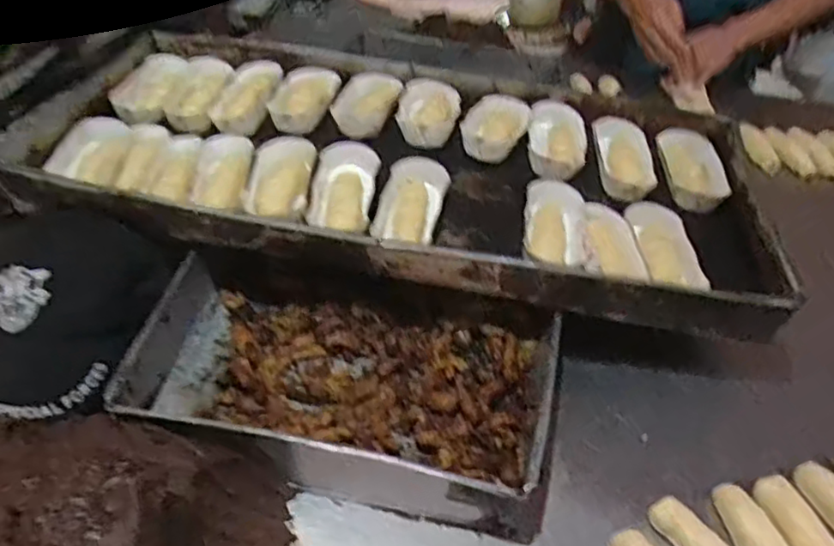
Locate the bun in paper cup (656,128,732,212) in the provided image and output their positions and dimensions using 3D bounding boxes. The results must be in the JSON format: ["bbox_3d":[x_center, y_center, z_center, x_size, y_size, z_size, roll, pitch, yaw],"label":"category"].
[{"bbox_3d":[0.348,-0.130,0.823,0.071,0.037,0.139,7,43,2],"label":"bun in paper cup"}]

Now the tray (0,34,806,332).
[{"bbox_3d":[-0.015,-0.142,0.773,0.788,0.060,0.409,9,43,4],"label":"tray"}]

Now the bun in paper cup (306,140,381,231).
[{"bbox_3d":[-0.077,-0.092,0.700,0.068,0.035,0.119,7,43,2],"label":"bun in paper cup"}]

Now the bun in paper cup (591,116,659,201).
[{"bbox_3d":[0.267,-0.149,0.835,0.060,0.034,0.130,-1,59,-7],"label":"bun in paper cup"}]

